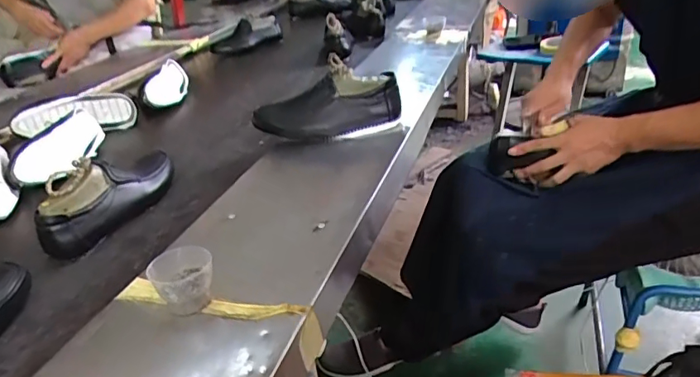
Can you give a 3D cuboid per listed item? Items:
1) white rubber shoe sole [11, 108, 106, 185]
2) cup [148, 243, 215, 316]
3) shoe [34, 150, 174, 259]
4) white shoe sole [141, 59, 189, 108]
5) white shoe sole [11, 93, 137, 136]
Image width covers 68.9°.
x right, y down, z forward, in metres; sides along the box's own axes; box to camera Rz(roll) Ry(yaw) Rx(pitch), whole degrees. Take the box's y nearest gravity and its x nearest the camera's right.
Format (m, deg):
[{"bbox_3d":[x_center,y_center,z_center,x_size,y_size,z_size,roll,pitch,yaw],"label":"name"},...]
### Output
[{"bbox_3d":[-0.559,-0.079,0.989,0.063,0.078,0.232,-4,27,5],"label":"white rubber shoe sole"},{"bbox_3d":[-0.178,0.101,0.550,0.064,0.058,0.063,-19,32,-21],"label":"cup"},{"bbox_3d":[-0.368,-0.010,0.800,0.090,0.091,0.260,2,30,15],"label":"shoe"},{"bbox_3d":[-0.477,-0.266,1.337,0.064,0.096,0.237,-6,27,0],"label":"white shoe sole"},{"bbox_3d":[-0.623,-0.163,1.159,0.252,0.085,0.041,-16,28,-19],"label":"white shoe sole"}]

